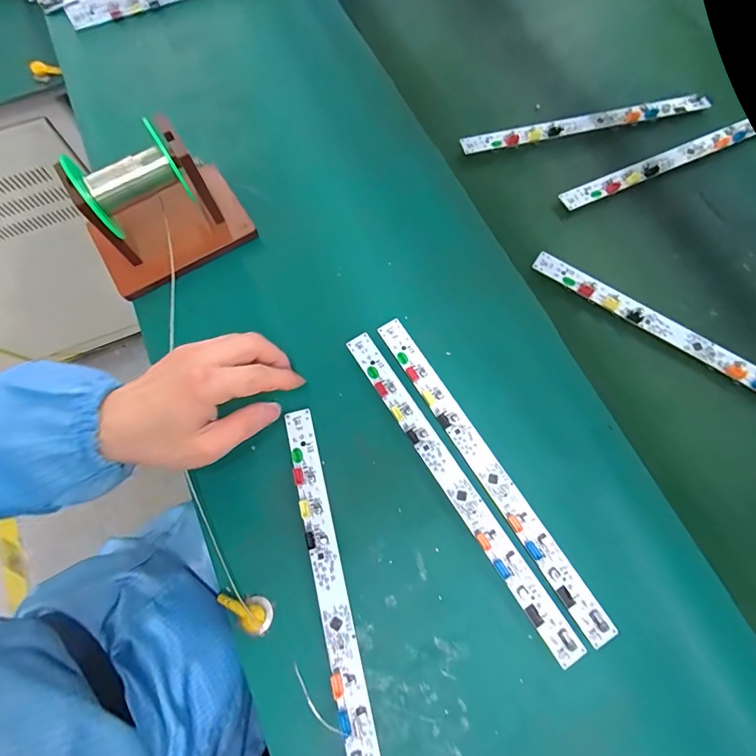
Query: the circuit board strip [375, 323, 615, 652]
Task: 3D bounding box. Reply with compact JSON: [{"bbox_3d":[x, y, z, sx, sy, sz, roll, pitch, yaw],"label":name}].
[{"bbox_3d":[0.086,0.069,0.331,0.023,0.006,0.287,-30,74,-11],"label":"circuit board strip"}]

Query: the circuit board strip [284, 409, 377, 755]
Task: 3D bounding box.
[{"bbox_3d":[-0.033,0.162,0.297,0.021,0.006,0.286,-14,72,-4],"label":"circuit board strip"}]

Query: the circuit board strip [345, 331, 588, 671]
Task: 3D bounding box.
[{"bbox_3d":[0.060,0.081,0.328,0.023,0.010,0.287,-31,75,-11],"label":"circuit board strip"}]

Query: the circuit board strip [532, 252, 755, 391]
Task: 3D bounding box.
[{"bbox_3d":[0.275,-0.037,0.371,0.288,0.006,0.022,33,76,10],"label":"circuit board strip"}]

